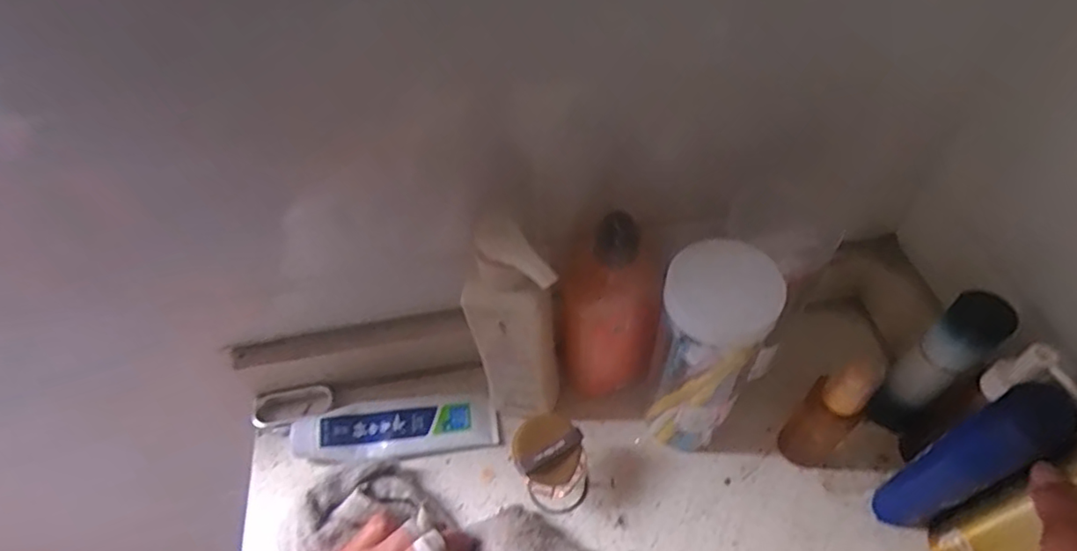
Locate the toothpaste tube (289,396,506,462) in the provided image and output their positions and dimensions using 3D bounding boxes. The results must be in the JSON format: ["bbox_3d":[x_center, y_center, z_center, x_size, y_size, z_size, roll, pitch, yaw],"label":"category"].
[{"bbox_3d":[-0.122,0.131,0.512,0.171,0.027,0.047,-9,53,-3],"label":"toothpaste tube"}]

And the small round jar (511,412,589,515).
[{"bbox_3d":[0.010,0.147,0.469,0.049,0.065,0.059,-36,59,-21],"label":"small round jar"}]

